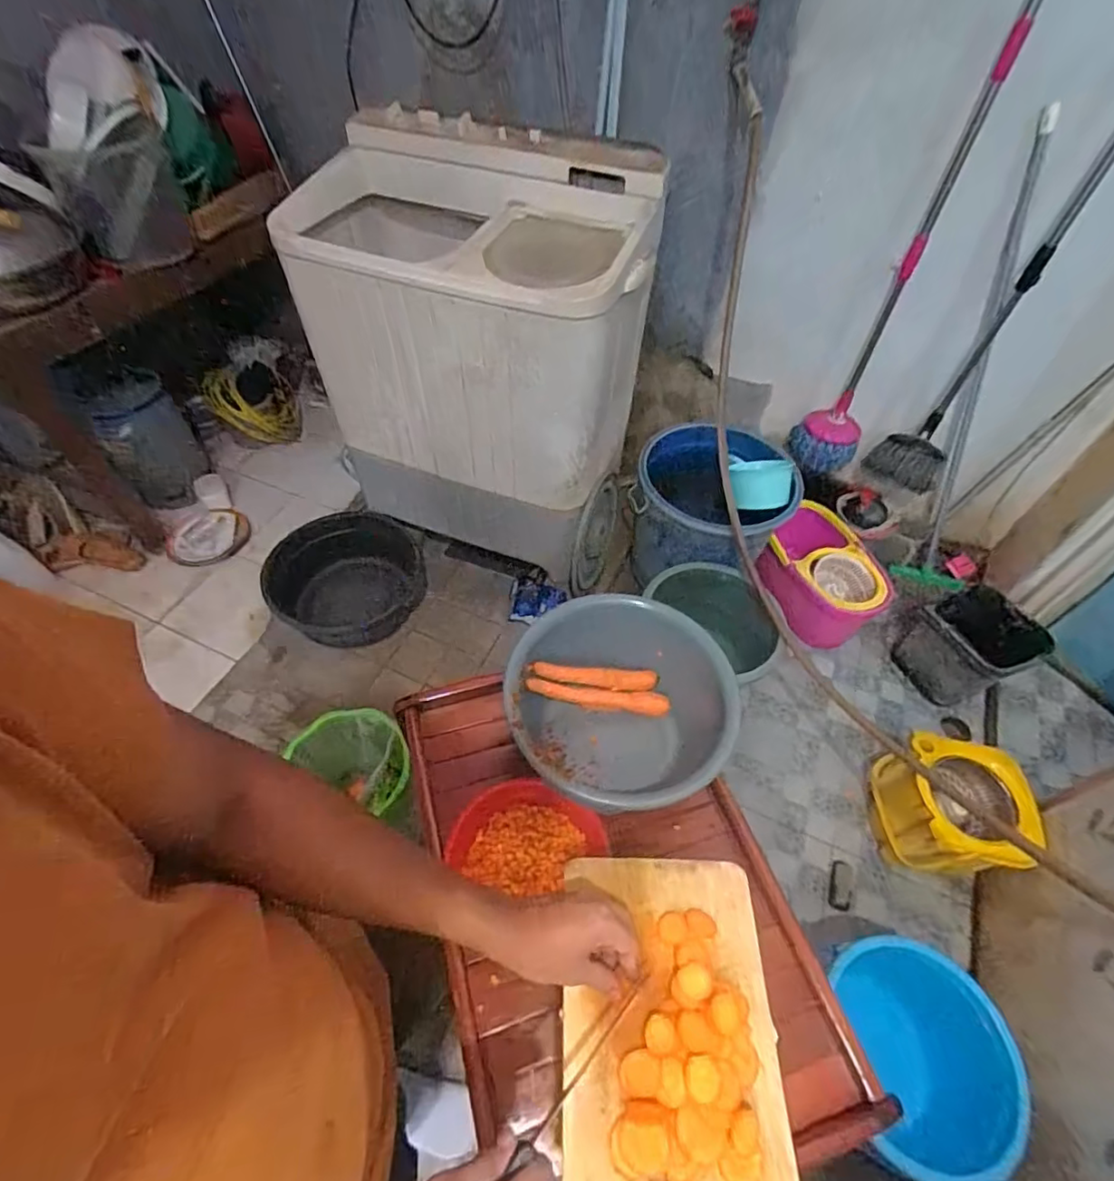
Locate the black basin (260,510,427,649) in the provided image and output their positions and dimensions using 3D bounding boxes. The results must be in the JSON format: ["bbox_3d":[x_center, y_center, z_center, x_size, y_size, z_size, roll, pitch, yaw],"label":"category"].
[{"bbox_3d":[-0.612,-0.035,1.674,0.420,0.137,0.431,1,52,-1],"label":"black basin"}]

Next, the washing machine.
[{"bbox_3d":[-0.187,-0.523,1.408,0.697,0.901,0.432,18,54,11],"label":"washing machine"}]

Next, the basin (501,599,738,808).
[{"bbox_3d":[0.074,0.173,0.810,0.272,0.168,0.293,1,52,-1],"label":"basin"}]

